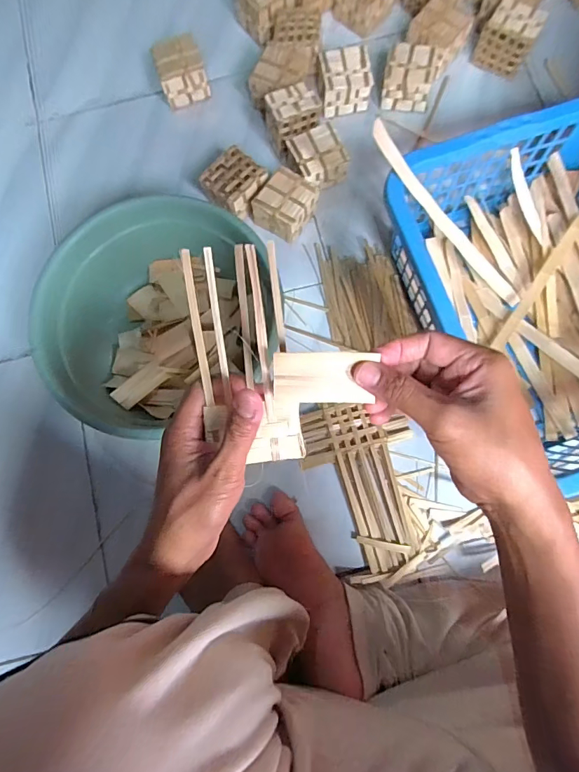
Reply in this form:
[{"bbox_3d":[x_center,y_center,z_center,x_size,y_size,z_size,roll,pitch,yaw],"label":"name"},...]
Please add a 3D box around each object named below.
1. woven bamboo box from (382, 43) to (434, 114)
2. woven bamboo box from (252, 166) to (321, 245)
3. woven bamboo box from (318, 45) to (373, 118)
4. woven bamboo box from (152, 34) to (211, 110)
[{"bbox_3d":[0.178,-0.466,0.627,0.070,0.063,0.063,6,79,3],"label":"woven bamboo box"},{"bbox_3d":[-0.005,-0.261,0.596,0.074,0.053,0.072,36,82,8],"label":"woven bamboo box"},{"bbox_3d":[0.083,-0.467,0.630,0.075,0.055,0.072,-11,79,0],"label":"woven bamboo box"},{"bbox_3d":[-0.169,-0.486,0.641,0.068,0.064,0.061,-26,79,-3],"label":"woven bamboo box"}]

